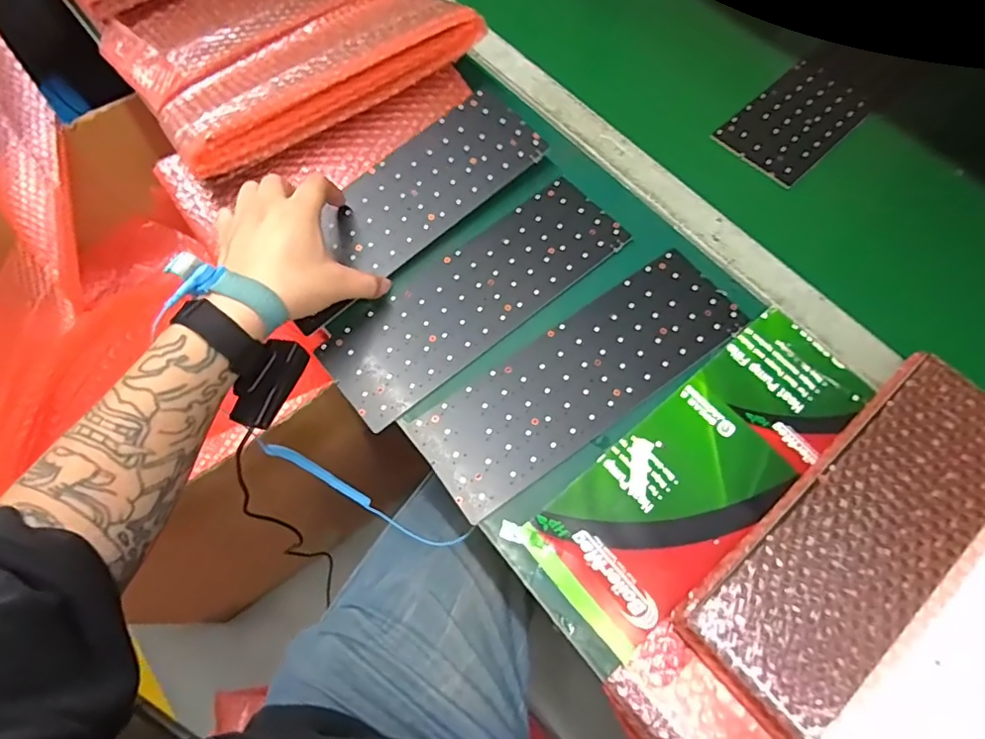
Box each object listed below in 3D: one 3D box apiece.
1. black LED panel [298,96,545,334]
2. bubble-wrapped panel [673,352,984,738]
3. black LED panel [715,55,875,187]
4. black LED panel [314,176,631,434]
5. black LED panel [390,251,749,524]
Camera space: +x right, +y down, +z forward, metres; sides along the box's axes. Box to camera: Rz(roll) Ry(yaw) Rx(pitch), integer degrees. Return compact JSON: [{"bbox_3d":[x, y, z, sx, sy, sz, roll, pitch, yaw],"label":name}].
[{"bbox_3d":[-0.077,-0.148,0.503,0.096,0.013,0.270,42,78,17],"label":"black LED panel"},{"bbox_3d":[0.255,0.111,0.382,0.282,0.031,0.102,-39,71,-15],"label":"bubble-wrapped panel"},{"bbox_3d":[0.307,-0.253,0.562,0.154,0.006,0.093,-40,71,-15],"label":"black LED panel"},{"bbox_3d":[-0.013,-0.066,0.481,0.274,0.006,0.096,-37,71,-14],"label":"black LED panel"},{"bbox_3d":[0.073,0.003,0.449,0.278,0.005,0.099,-33,70,-12],"label":"black LED panel"}]

